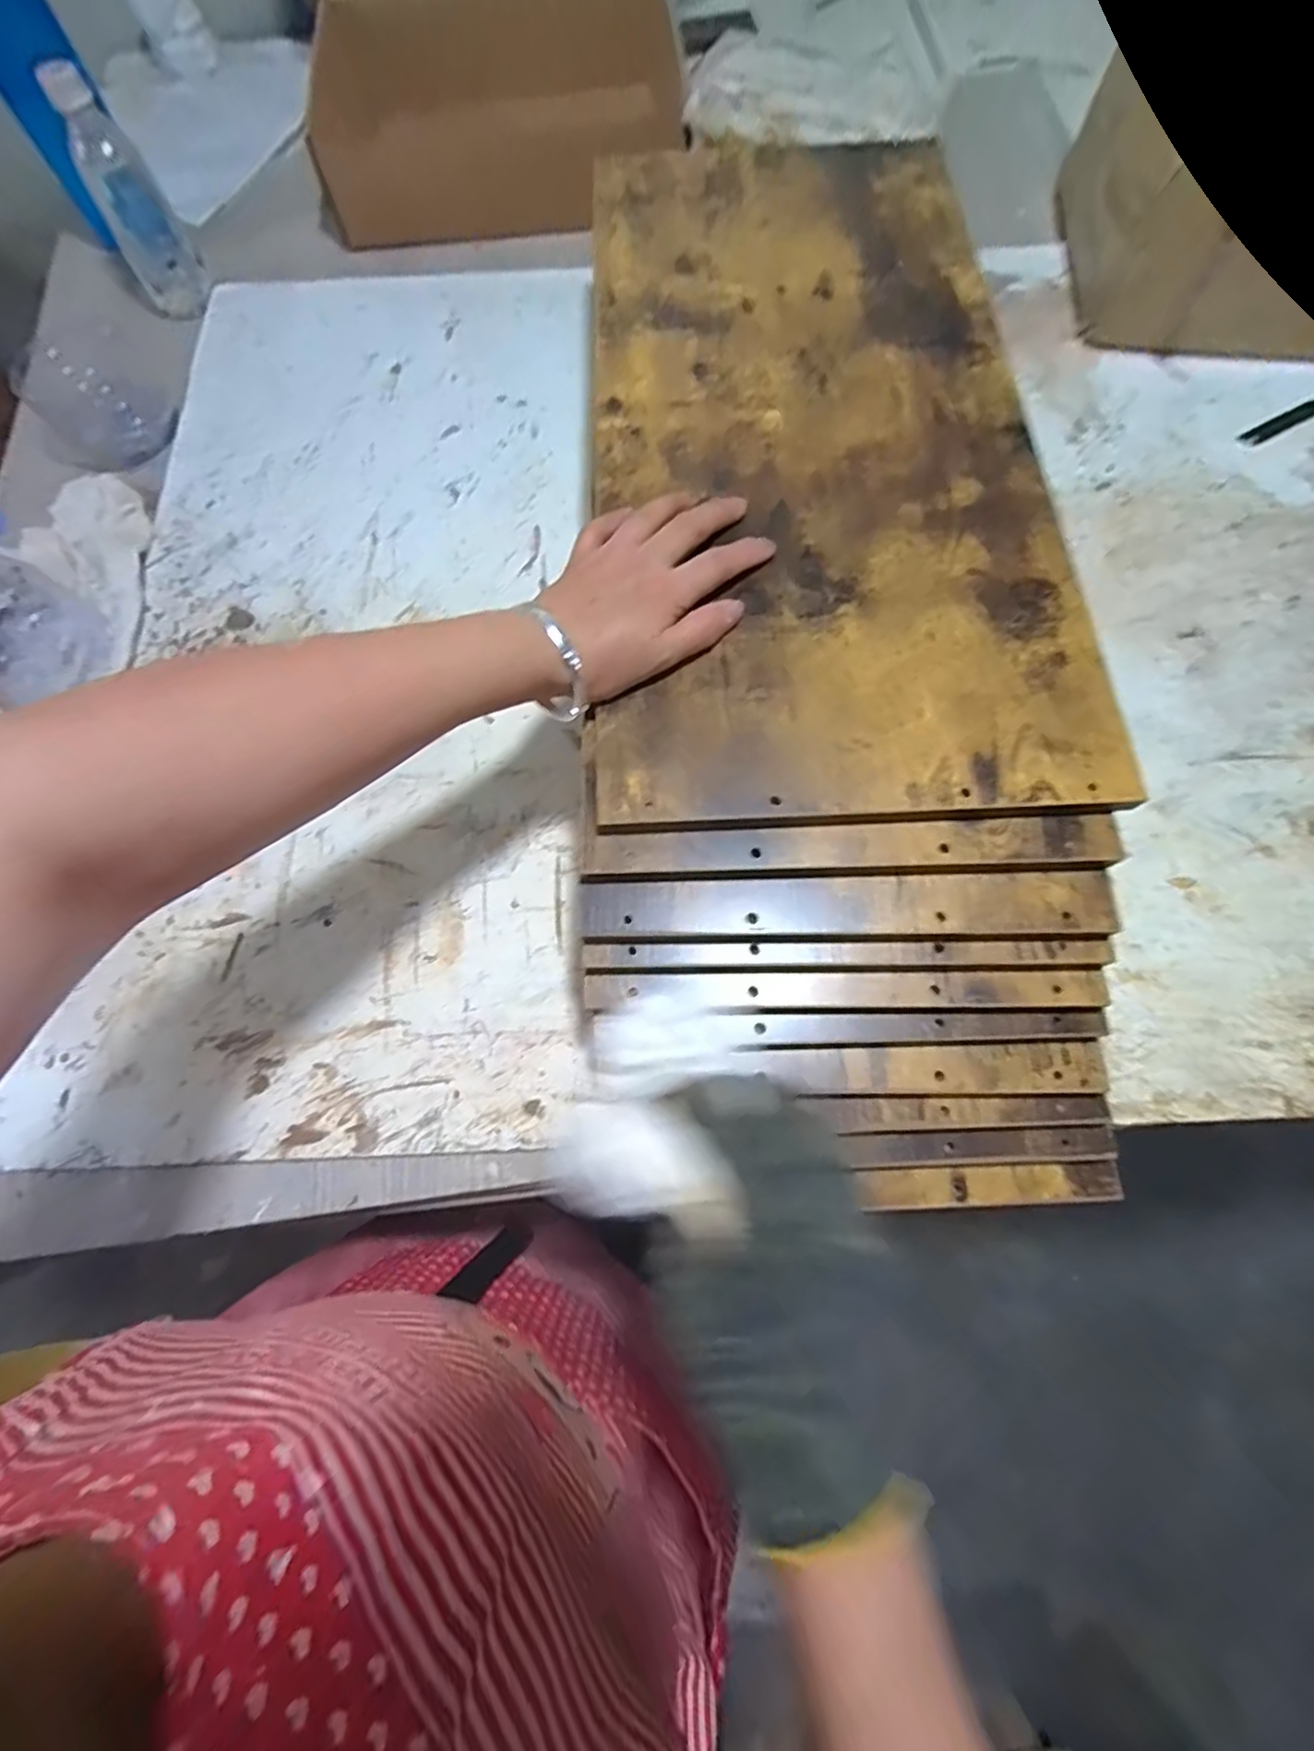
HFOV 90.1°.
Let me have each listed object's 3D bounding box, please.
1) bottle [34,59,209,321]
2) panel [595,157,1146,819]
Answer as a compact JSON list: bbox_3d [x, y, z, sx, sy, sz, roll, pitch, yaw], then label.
[{"bbox_3d":[-0.456,-0.580,0.568,0.059,0.143,0.058,-32,74,-10],"label":"bottle"},{"bbox_3d":[0.097,-0.295,0.423,0.271,0.009,0.561,-3,70,-1],"label":"panel"}]

